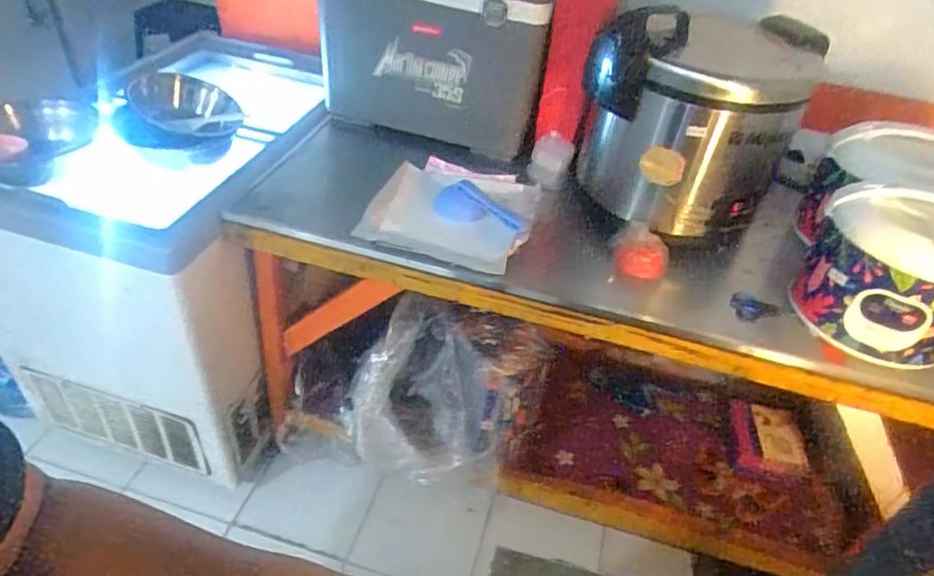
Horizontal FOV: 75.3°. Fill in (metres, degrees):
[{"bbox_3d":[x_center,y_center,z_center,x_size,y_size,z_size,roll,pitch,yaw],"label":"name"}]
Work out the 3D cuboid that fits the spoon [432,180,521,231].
[{"bbox_3d":[0.023,-0.151,1.129,0.208,0.060,0.056,22,40,38],"label":"spoon"}]

